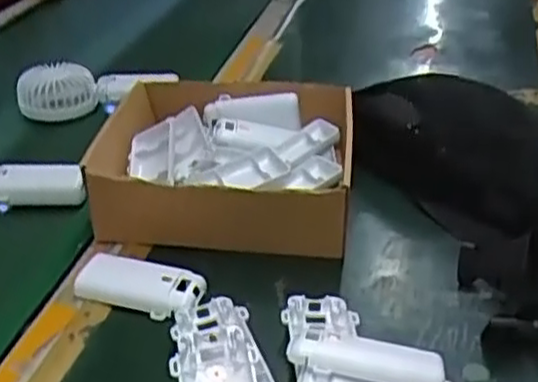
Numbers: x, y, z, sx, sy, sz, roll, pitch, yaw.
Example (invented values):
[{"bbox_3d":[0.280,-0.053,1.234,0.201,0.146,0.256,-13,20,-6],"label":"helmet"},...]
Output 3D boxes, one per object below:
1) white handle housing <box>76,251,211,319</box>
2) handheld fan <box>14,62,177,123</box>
[{"bbox_3d":[-0.099,0.071,0.546,0.098,0.013,0.043,9,33,22],"label":"white handle housing"},{"bbox_3d":[-0.202,-0.122,0.850,0.174,0.052,0.064,-12,33,-10],"label":"handheld fan"}]

